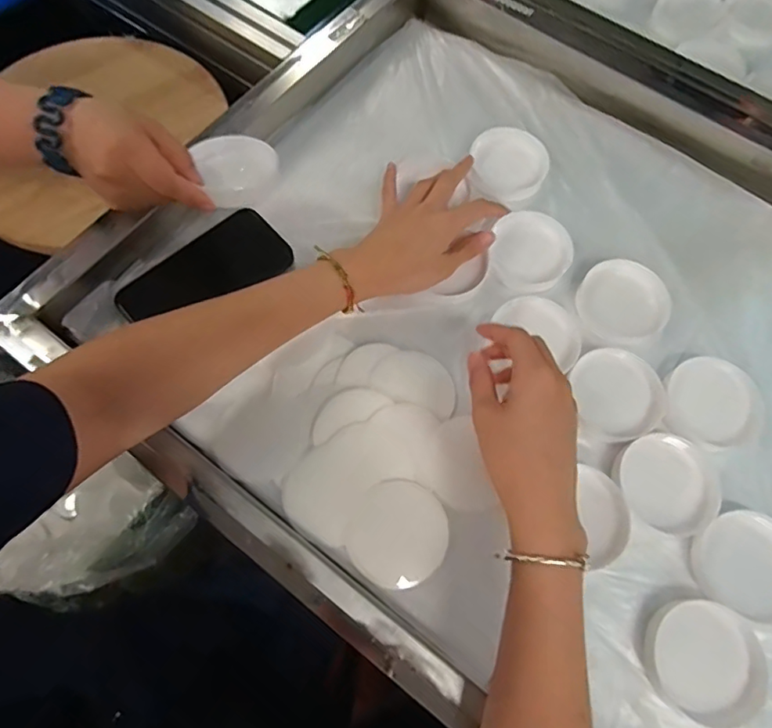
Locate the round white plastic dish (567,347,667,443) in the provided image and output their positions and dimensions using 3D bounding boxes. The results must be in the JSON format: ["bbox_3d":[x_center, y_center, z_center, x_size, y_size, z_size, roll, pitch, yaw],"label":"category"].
[{"bbox_3d":[0.194,0.025,0.432,0.067,0.022,0.074,-11,70,-6],"label":"round white plastic dish"}]

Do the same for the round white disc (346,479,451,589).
[{"bbox_3d":[0.010,0.128,0.389,0.070,0.010,0.075,1,69,-1],"label":"round white disc"}]

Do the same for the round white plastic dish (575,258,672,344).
[{"bbox_3d":[0.211,-0.056,0.463,0.074,0.014,0.075,1,69,-1],"label":"round white plastic dish"}]

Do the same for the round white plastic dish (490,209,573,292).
[{"bbox_3d":[0.133,-0.106,0.479,0.080,0.014,0.071,-38,75,-14],"label":"round white plastic dish"}]

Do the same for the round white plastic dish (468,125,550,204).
[{"bbox_3d":[0.119,-0.197,0.511,0.075,0.013,0.081,1,69,-1],"label":"round white plastic dish"}]

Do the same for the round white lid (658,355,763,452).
[{"bbox_3d":[0.268,0.033,0.423,0.075,0.011,0.071,1,69,-1],"label":"round white lid"}]

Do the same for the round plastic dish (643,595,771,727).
[{"bbox_3d":[0.225,0.207,0.361,0.081,0.012,0.073,27,71,9],"label":"round plastic dish"}]

